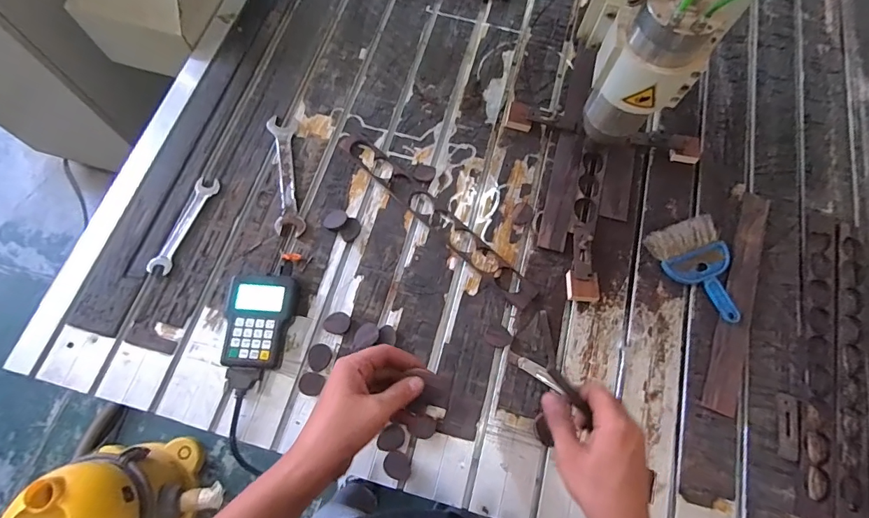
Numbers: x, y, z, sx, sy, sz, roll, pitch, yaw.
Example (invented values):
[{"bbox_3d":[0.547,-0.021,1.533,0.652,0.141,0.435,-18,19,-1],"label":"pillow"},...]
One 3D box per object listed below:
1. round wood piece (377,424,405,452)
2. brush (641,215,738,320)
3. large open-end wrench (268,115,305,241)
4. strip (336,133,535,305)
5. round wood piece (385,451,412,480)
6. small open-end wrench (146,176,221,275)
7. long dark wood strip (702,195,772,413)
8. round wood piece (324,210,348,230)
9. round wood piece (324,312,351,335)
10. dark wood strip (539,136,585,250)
[{"bbox_3d":[-0.066,0.275,0.654,0.038,0.004,0.039,7,66,-15],"label":"round wood piece"},{"bbox_3d":[0.469,0.021,0.751,0.136,0.023,0.184,-18,73,-8],"label":"brush"},{"bbox_3d":[-0.276,-0.158,0.793,0.051,0.007,0.251,-10,72,-5],"label":"large open-end wrench"},{"bbox_3d":[-0.003,-0.083,0.778,0.465,0.008,0.050,43,75,12],"label":"strip"},{"bbox_3d":[-0.054,0.311,0.642,0.045,0.004,0.036,27,66,-13],"label":"round wood piece"},{"bbox_3d":[-0.440,-0.061,0.749,0.040,0.009,0.186,19,72,5],"label":"small open-end wrench"},{"bbox_3d":[0.529,0.063,0.741,0.057,0.014,0.411,21,72,5],"label":"long dark wood strip"},{"bbox_3d":[-0.175,-0.069,0.755,0.042,0.007,0.033,-25,74,-10],"label":"round wood piece"},{"bbox_3d":[-0.160,0.106,0.704,0.040,0.004,0.037,1,71,-2],"label":"round wood piece"},{"bbox_3d":[0.239,-0.130,0.795,0.049,0.013,0.245,15,71,3],"label":"dark wood strip"}]

